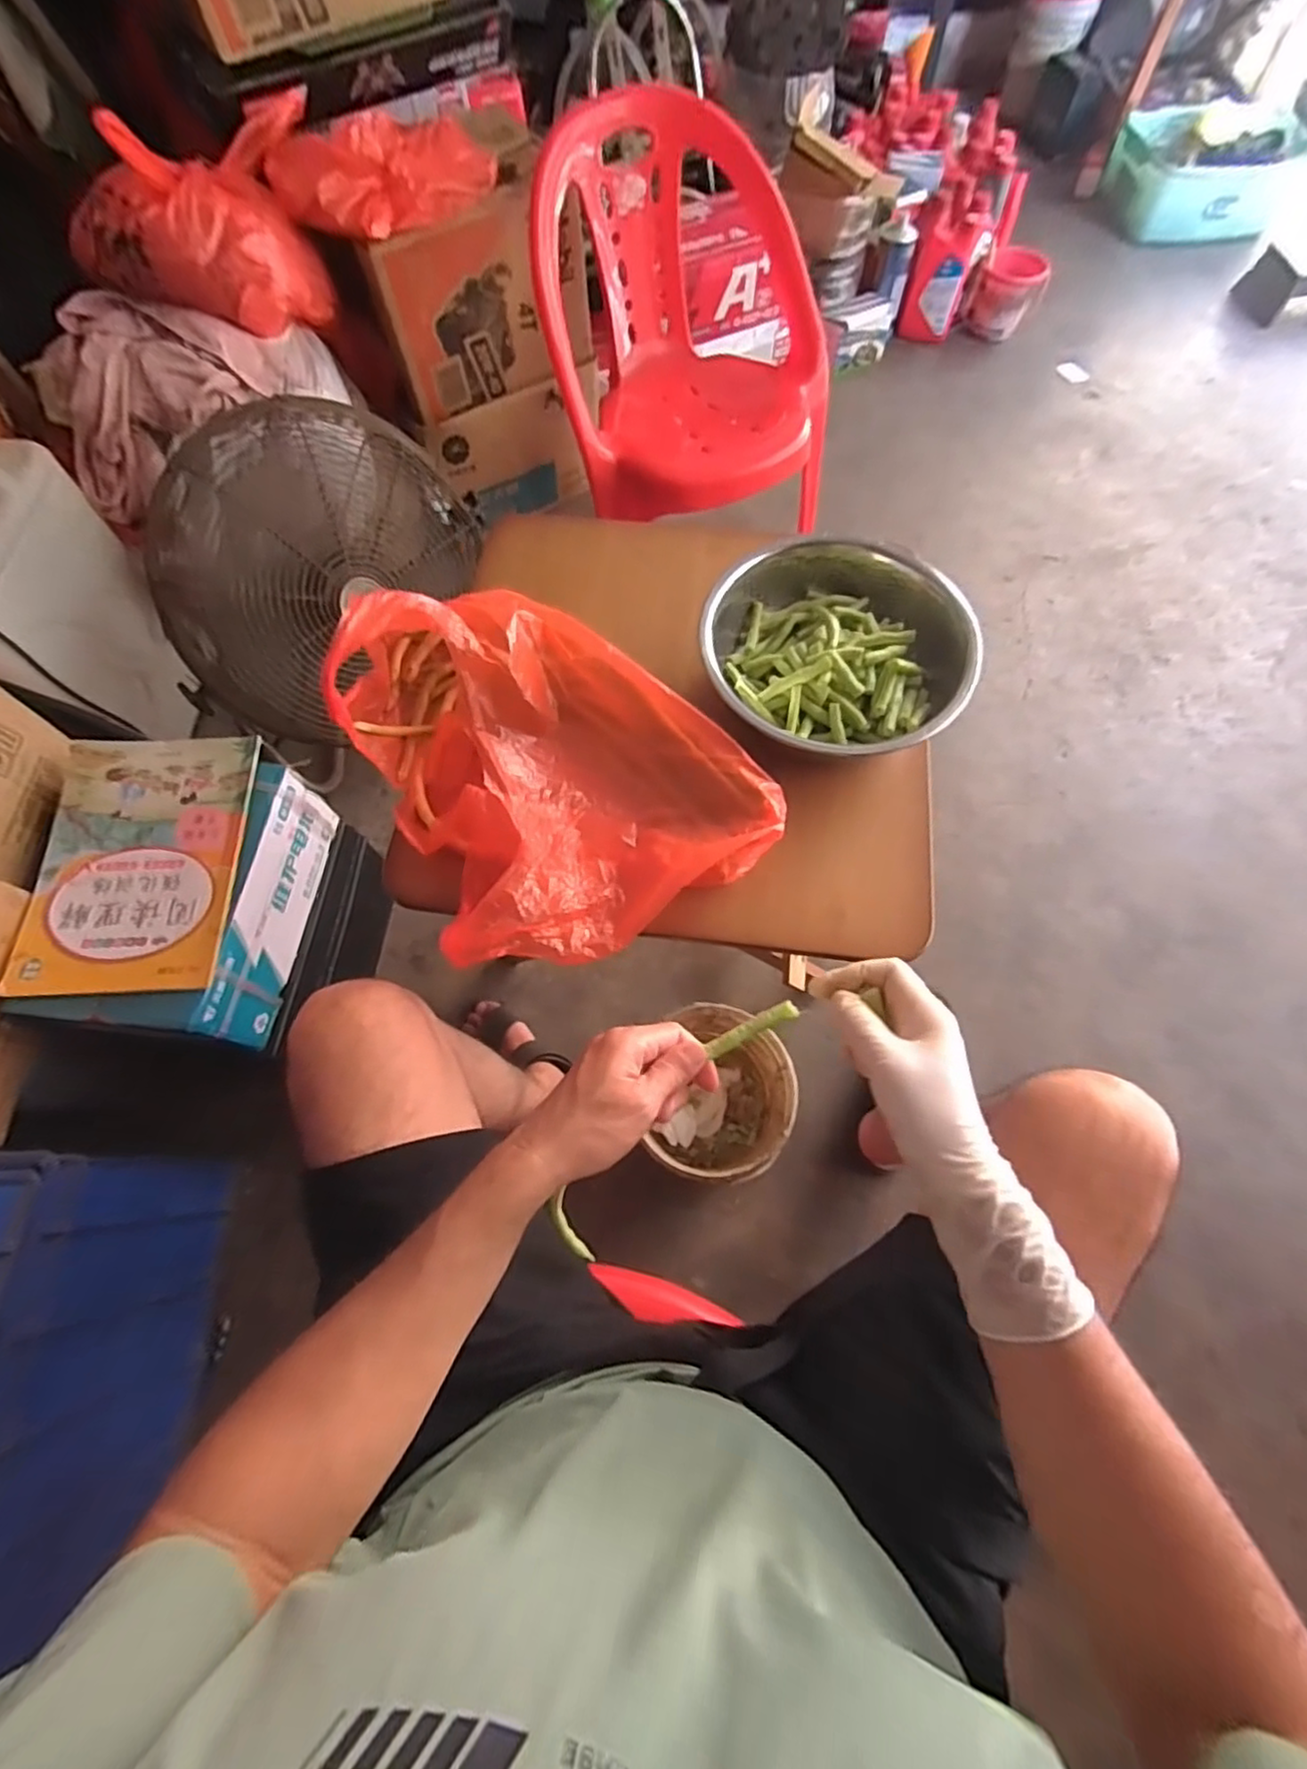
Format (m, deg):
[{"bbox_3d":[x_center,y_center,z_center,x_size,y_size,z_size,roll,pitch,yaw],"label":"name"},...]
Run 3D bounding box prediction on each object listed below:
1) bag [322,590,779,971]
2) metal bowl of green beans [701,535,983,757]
[{"bbox_3d":[-0.083,-0.110,0.502,0.268,0.158,0.302,-30,69,-11],"label":"bag"},{"bbox_3d":[0.161,-0.217,0.586,0.225,0.084,0.208,-1,67,1],"label":"metal bowl of green beans"}]

